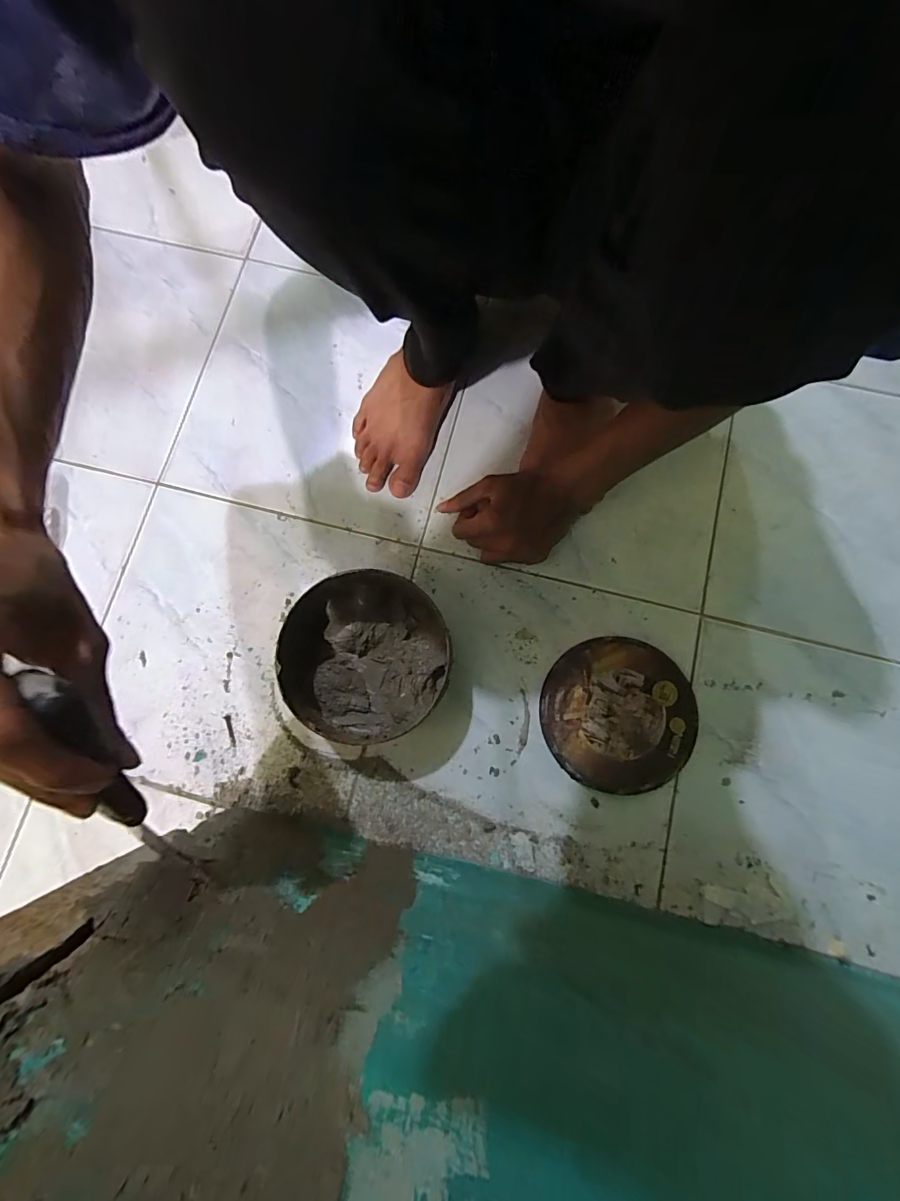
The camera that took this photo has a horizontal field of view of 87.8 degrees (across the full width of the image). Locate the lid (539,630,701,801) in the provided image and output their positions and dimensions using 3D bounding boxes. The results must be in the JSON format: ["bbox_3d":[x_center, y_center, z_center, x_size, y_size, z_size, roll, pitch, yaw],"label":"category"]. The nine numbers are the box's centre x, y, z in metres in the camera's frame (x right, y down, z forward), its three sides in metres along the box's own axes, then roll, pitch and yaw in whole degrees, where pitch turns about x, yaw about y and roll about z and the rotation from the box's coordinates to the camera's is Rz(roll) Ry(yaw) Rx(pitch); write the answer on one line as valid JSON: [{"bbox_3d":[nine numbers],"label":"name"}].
[{"bbox_3d":[0.164,0.111,0.461,0.143,0.016,0.144,0,78,1],"label":"lid"}]

